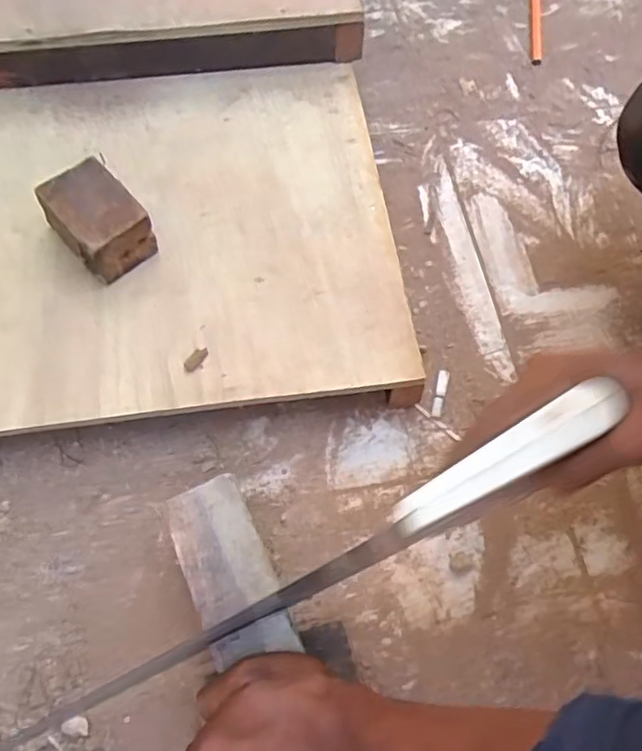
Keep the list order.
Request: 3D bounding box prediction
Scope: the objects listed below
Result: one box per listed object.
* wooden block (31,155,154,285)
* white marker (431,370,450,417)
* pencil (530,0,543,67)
[{"bbox_3d":[-0.195,-0.134,0.524,0.063,0.052,0.089,-38,72,-17],"label":"wooden block"},{"bbox_3d":[0.110,0.016,0.550,0.010,0.006,0.046,13,66,4],"label":"white marker"},{"bbox_3d":[0.276,-0.458,0.765,0.015,0.011,0.177,9,66,2],"label":"pencil"}]

